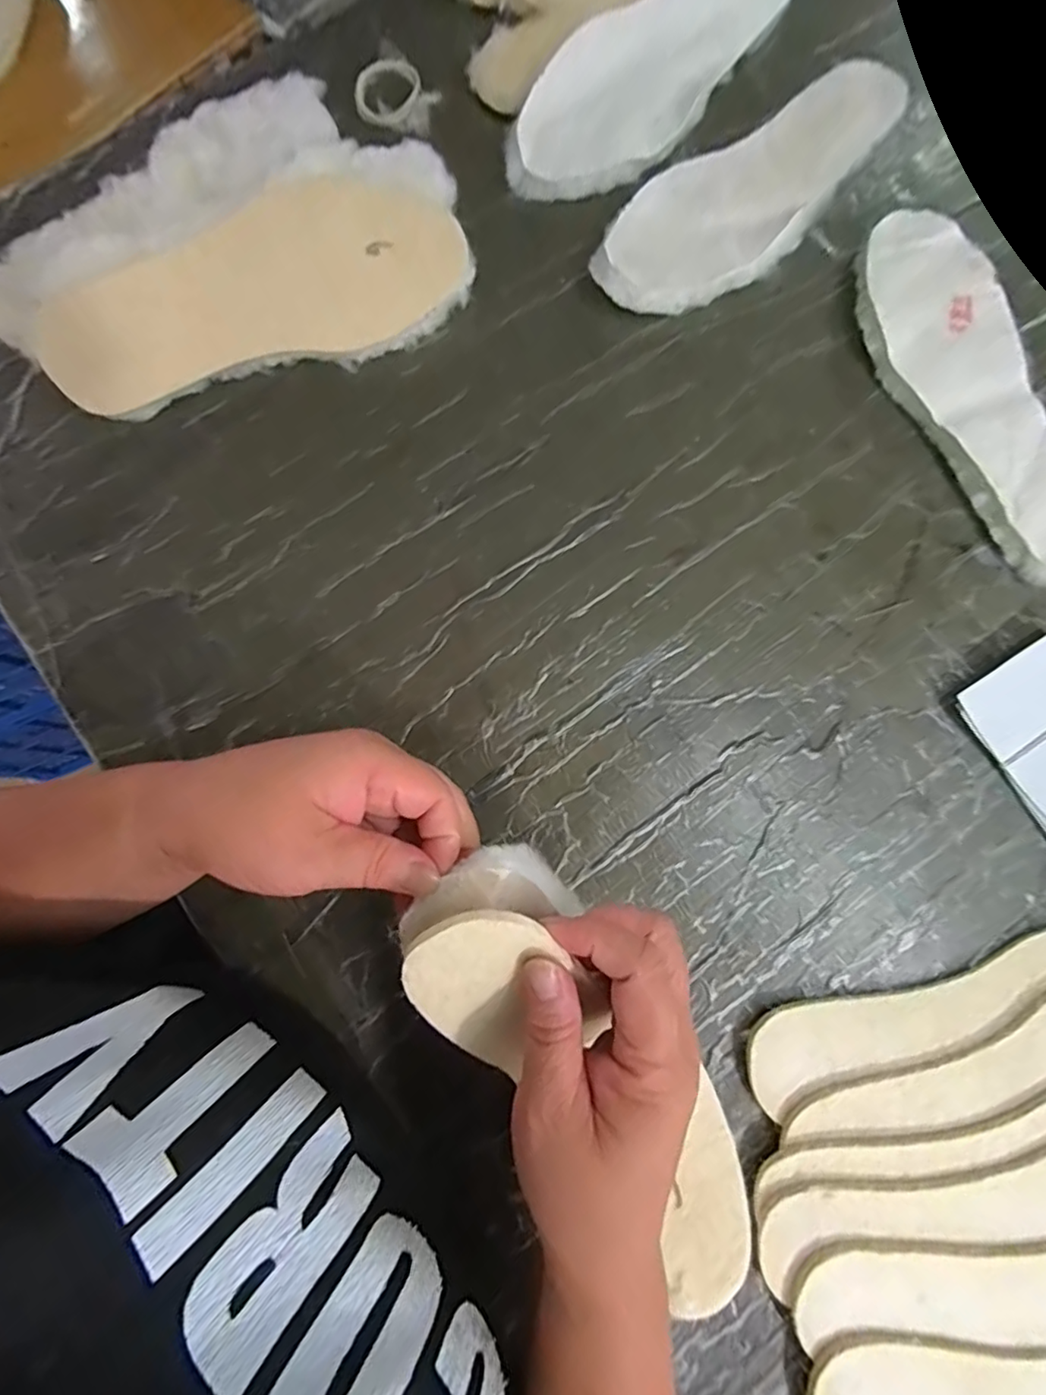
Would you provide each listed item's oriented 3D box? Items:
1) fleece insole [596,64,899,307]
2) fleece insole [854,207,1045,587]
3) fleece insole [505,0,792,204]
[{"bbox_3d":[0.173,-0.365,0.425,0.277,0.029,0.097,-35,82,-7],"label":"fleece insole"},{"bbox_3d":[0.307,-0.209,0.398,0.091,0.024,0.272,-17,80,-4],"label":"fleece insole"},{"bbox_3d":[0.108,-0.468,0.426,0.277,0.026,0.090,-39,109,-1],"label":"fleece insole"}]

